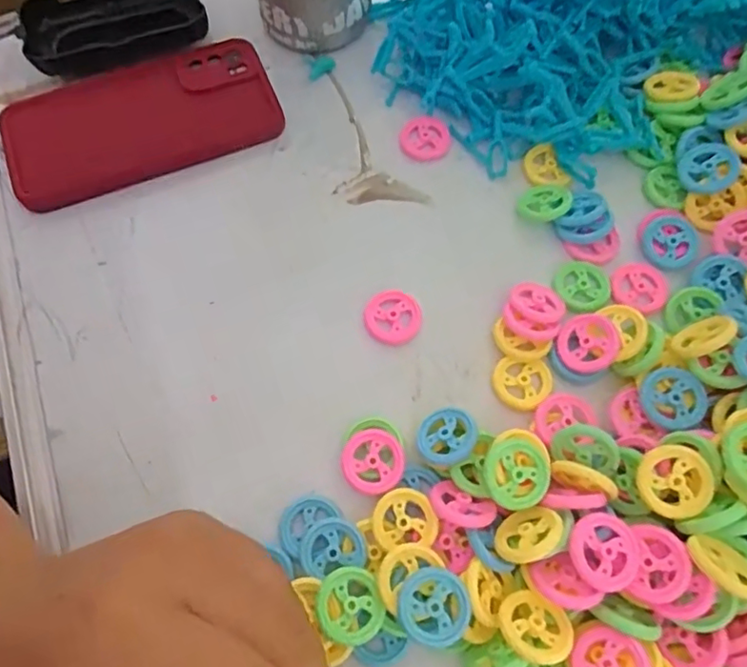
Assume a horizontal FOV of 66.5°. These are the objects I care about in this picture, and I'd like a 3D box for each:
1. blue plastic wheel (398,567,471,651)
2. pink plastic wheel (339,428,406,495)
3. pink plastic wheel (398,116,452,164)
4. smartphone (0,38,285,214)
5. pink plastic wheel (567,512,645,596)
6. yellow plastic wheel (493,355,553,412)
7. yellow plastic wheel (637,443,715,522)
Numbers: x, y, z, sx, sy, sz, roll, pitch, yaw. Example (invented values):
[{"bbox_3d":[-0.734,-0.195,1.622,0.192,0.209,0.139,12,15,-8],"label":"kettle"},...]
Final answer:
[{"bbox_3d":[0.025,0.113,0.236,0.029,0.010,0.030,0,69,1],"label":"blue plastic wheel"},{"bbox_3d":[0.000,0.060,0.269,0.029,0.004,0.029,0,69,1],"label":"pink plastic wheel"},{"bbox_3d":[0.032,-0.118,0.346,0.031,0.004,0.030,0,69,1],"label":"pink plastic wheel"},{"bbox_3d":[-0.141,-0.131,0.348,0.159,0.013,0.078,-21,70,-7],"label":"smartphone"},{"bbox_3d":[0.096,0.091,0.237,0.028,0.006,0.030,0,68,1],"label":"pink plastic wheel"},{"bbox_3d":[0.076,0.026,0.290,0.030,0.008,0.027,5,69,3],"label":"yellow plastic wheel"},{"bbox_3d":[0.129,0.063,0.242,0.029,0.005,0.030,-1,86,12],"label":"yellow plastic wheel"}]

